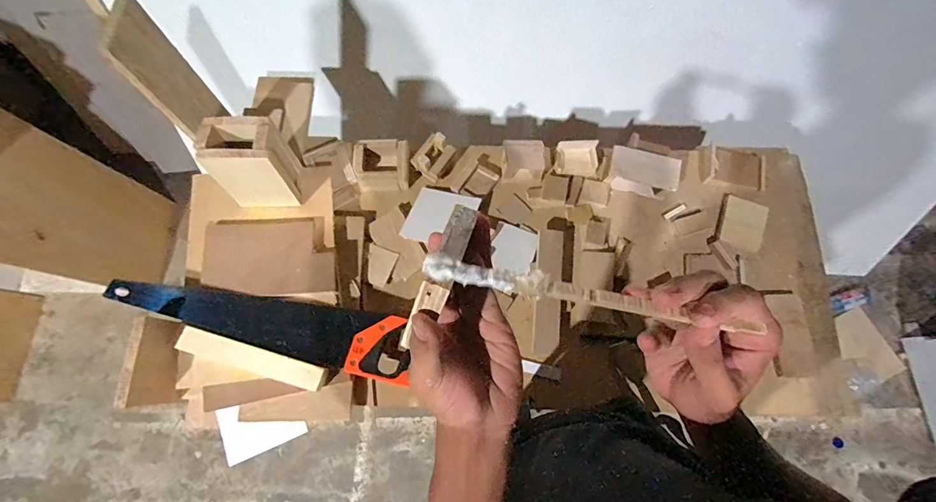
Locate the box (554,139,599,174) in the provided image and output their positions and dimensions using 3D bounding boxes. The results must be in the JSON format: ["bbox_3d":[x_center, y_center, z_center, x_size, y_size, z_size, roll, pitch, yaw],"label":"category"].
[{"bbox_3d":[0.226,-0.197,0.849,0.087,0.029,0.074,2,74,1],"label":"box"}]

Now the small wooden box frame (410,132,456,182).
[{"bbox_3d":[-0.070,-0.192,0.822,0.061,0.054,0.081,30,76,9],"label":"small wooden box frame"}]

